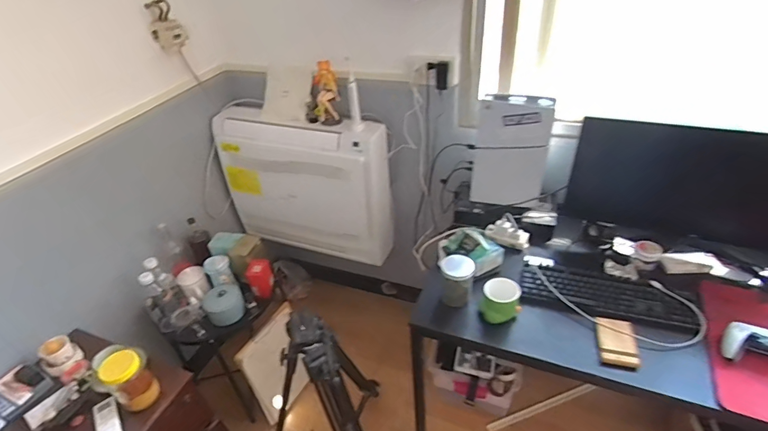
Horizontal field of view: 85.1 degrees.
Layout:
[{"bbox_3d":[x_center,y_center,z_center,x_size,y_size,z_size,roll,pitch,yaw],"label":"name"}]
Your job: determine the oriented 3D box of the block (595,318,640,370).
[{"bbox_3d":[0.578,0.312,1.034,0.085,0.014,0.148,8,39,16],"label":"block"}]

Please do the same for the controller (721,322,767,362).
[{"bbox_3d":[0.899,0.318,0.980,0.176,0.062,0.091,10,40,19],"label":"controller"}]

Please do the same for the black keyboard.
[{"bbox_3d":[0.609,0.213,1.148,0.439,0.030,0.175,11,40,20],"label":"black keyboard"}]

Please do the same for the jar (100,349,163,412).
[{"bbox_3d":[-0.642,0.421,1.061,0.083,0.139,0.087,-3,37,2],"label":"jar"}]

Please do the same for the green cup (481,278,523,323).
[{"bbox_3d":[0.310,0.226,1.099,0.101,0.107,0.074,8,39,16],"label":"green cup"}]

